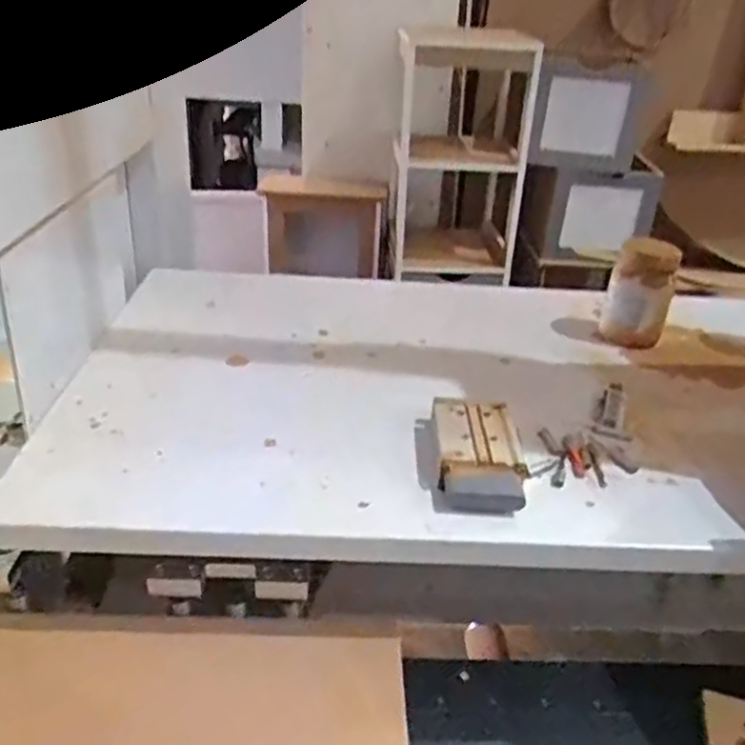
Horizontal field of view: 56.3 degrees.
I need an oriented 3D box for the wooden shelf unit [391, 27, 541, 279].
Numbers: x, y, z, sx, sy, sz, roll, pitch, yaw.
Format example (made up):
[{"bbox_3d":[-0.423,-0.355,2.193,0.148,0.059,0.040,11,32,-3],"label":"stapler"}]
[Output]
[{"bbox_3d":[0.209,-0.565,1.841,0.345,0.581,0.452,5,28,1],"label":"wooden shelf unit"}]

